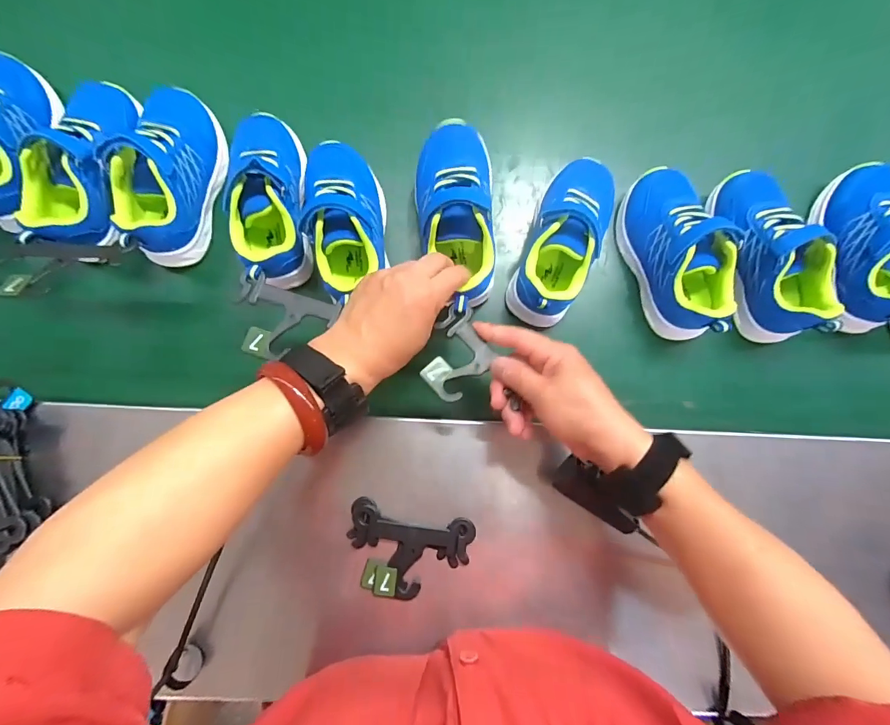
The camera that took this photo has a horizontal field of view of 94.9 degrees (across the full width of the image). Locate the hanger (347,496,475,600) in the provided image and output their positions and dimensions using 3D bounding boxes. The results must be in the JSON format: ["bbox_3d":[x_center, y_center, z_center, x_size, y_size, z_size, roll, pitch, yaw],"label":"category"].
[{"bbox_3d":[-0.033,0.167,0.357,0.106,0.011,0.073,11,84,0],"label":"hanger"}]

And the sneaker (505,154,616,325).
[{"bbox_3d":[0.108,-0.118,0.379,0.072,0.064,0.162,27,84,1],"label":"sneaker"}]

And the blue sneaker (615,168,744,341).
[{"bbox_3d":[0.219,-0.107,0.378,0.073,0.066,0.159,-19,85,-3],"label":"blue sneaker"}]

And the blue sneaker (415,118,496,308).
[{"bbox_3d":[0.011,-0.134,0.374,0.068,0.074,0.156,-10,85,-2],"label":"blue sneaker"}]

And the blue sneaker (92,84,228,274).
[{"bbox_3d":[-0.256,-0.178,0.375,0.074,0.062,0.165,13,84,0],"label":"blue sneaker"}]

